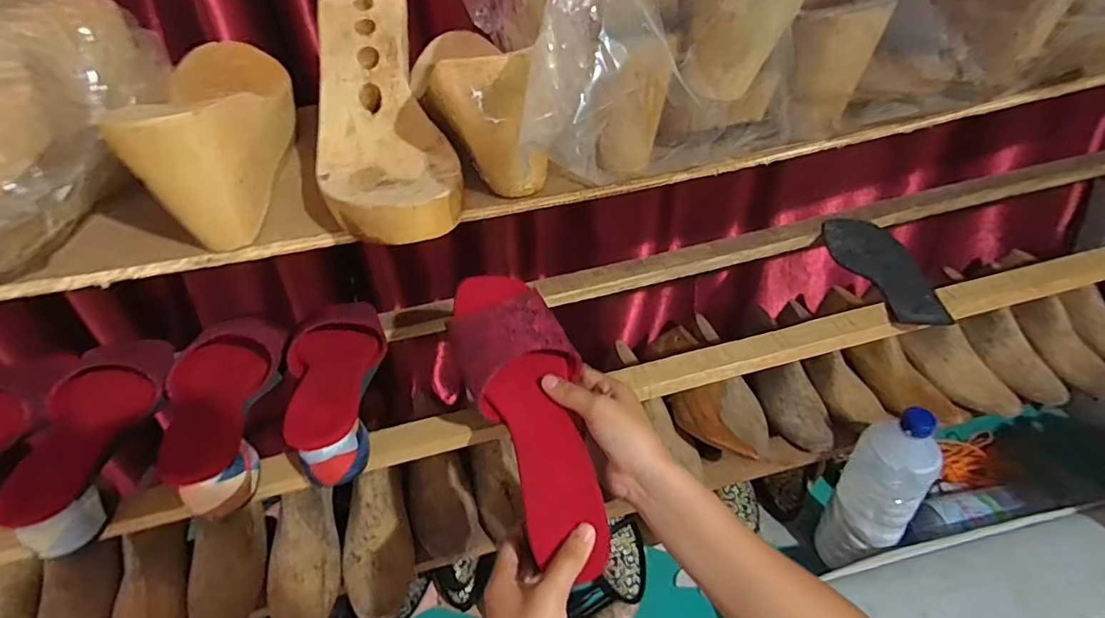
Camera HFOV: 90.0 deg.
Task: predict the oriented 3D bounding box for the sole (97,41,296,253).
[{"bbox_3d":[-0.206,-0.123,0.355,0.074,0.078,0.230,-19,43,-14],"label":"sole"}]

